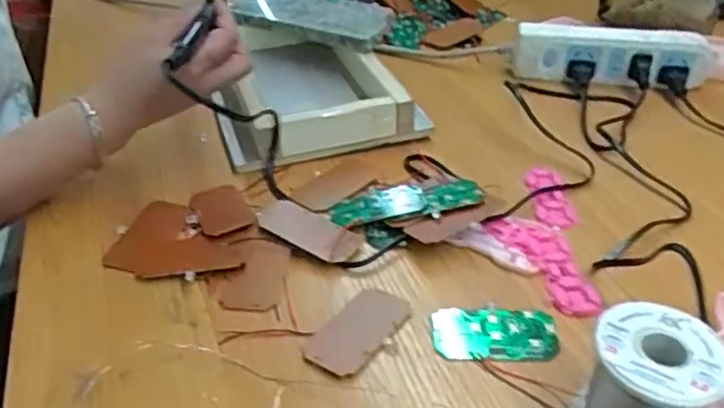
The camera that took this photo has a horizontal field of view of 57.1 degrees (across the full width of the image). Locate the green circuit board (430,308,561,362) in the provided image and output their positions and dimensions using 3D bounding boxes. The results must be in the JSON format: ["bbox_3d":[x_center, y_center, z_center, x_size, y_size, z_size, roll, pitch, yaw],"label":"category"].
[{"bbox_3d":[0.080,0.079,0.403,0.074,0.006,0.038,-1,36,1],"label":"green circuit board"}]

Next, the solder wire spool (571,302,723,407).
[{"bbox_3d":[0.142,0.093,0.331,0.060,0.062,0.059,19,40,26],"label":"solder wire spool"}]

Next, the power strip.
[{"bbox_3d":[0.256,-0.151,0.676,0.197,0.049,0.038,3,36,6],"label":"power strip"}]

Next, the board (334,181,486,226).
[{"bbox_3d":[0.033,-0.003,0.504,0.112,0.005,0.042,-9,37,4],"label":"board"}]

